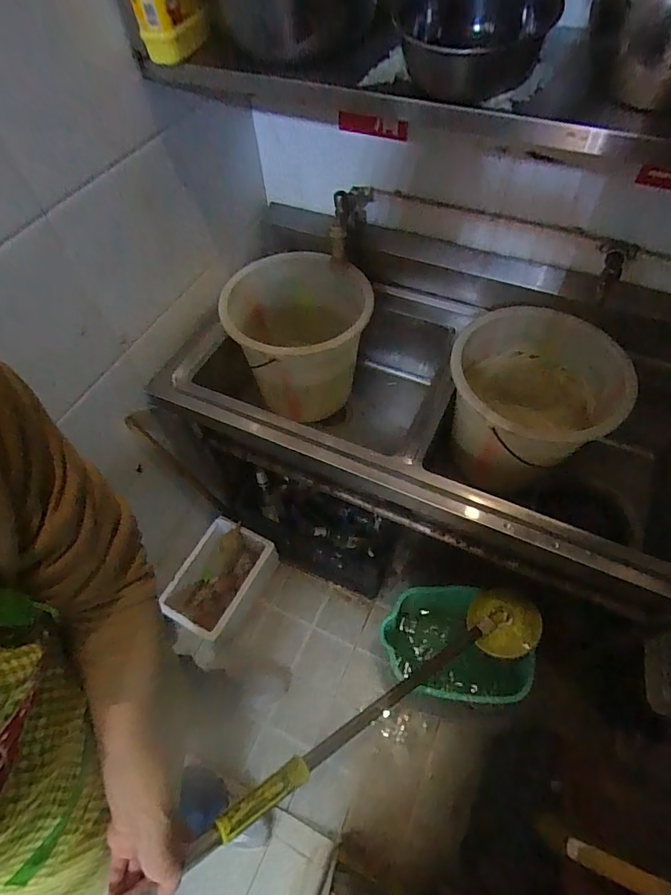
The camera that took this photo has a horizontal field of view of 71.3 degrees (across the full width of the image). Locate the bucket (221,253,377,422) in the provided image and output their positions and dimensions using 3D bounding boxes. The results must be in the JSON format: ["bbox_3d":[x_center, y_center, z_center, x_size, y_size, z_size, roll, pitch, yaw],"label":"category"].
[{"bbox_3d":[-0.085,-0.269,1.177,0.345,0.278,0.336,-1,57,2],"label":"bucket"}]

